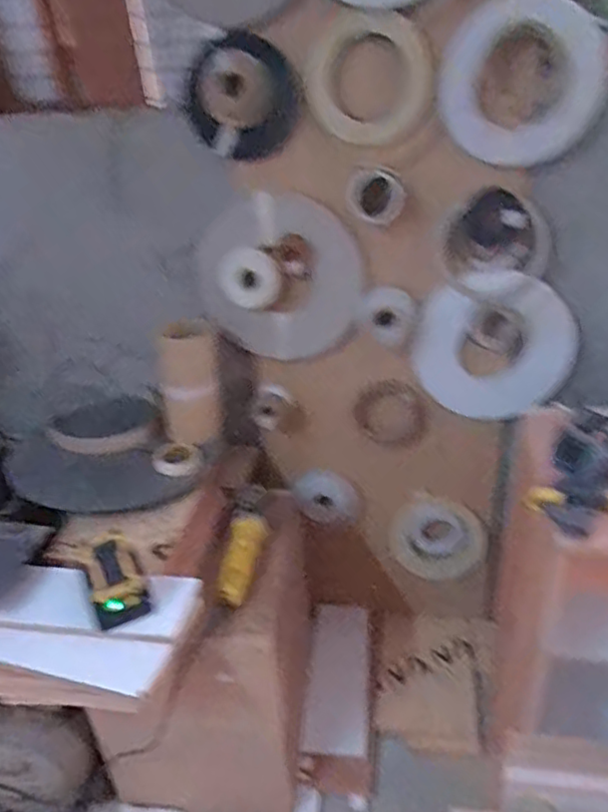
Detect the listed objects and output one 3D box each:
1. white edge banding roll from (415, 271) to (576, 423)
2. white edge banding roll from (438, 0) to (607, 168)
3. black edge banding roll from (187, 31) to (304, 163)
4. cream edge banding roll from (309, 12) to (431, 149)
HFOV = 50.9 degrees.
[{"bbox_3d":[0.452,-0.132,1.517,0.351,0.391,0.049,2,30,11],"label":"white edge banding roll"},{"bbox_3d":[0.421,-0.625,1.237,0.298,0.296,0.061,7,32,20],"label":"white edge banding roll"},{"bbox_3d":[-0.127,-0.665,1.399,0.241,0.272,0.049,22,45,-20],"label":"black edge banding roll"},{"bbox_3d":[0.132,-0.662,1.309,0.247,0.246,0.027,10,39,5],"label":"cream edge banding roll"}]

